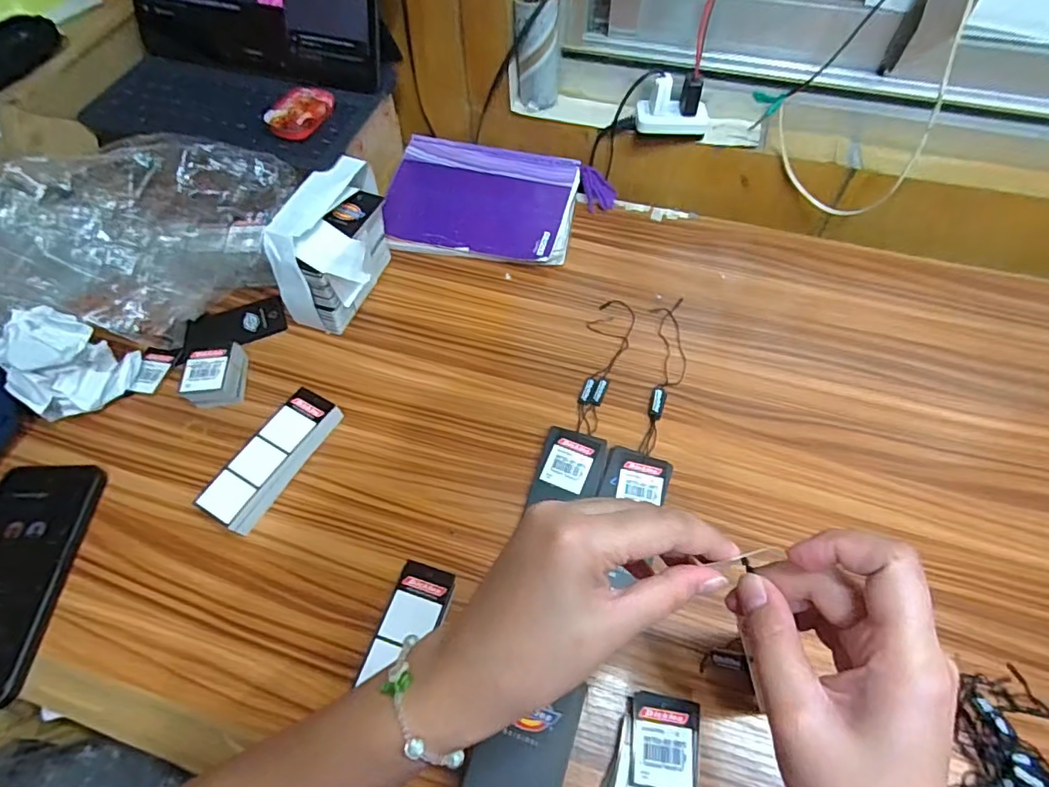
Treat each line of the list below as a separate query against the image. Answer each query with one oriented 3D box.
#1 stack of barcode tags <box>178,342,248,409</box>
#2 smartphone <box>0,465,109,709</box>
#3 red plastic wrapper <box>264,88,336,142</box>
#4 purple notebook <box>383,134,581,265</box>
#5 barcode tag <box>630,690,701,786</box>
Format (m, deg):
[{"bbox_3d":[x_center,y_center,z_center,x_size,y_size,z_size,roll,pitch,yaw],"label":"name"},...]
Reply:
[{"bbox_3d":[-0.271,-0.014,0.487,0.043,0.037,0.053,-6,58,-3],"label":"stack of barcode tags"},{"bbox_3d":[-0.378,0.134,0.407,0.077,0.017,0.168,-1,58,0],"label":"smartphone"},{"bbox_3d":[-0.207,-0.262,0.520,0.042,0.021,0.068,16,59,11],"label":"red plastic wrapper"},{"bbox_3d":[-0.048,-0.214,0.606,0.203,0.016,0.155,8,68,8],"label":"purple notebook"},{"bbox_3d":[0.086,0.213,0.338,0.040,0.005,0.051,7,54,11],"label":"barcode tag"}]

